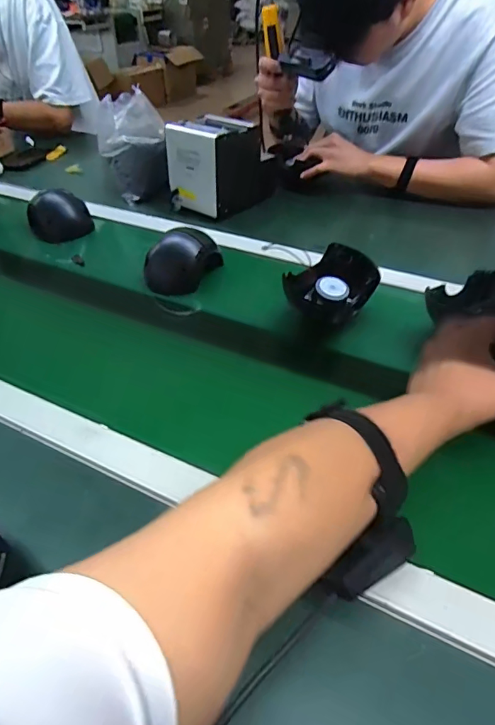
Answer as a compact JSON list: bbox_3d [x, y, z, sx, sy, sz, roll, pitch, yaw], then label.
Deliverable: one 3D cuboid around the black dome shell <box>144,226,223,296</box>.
[{"bbox_3d":[-0.101,-0.159,0.711,0.095,0.068,0.098,17,45,19],"label":"black dome shell"}]

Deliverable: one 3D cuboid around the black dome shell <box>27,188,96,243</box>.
[{"bbox_3d":[-0.351,-0.274,0.851,0.103,0.076,0.072,-22,45,-21],"label":"black dome shell"}]

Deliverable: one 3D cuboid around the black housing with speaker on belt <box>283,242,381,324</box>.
[{"bbox_3d":[0.115,-0.100,0.607,0.087,0.058,0.111,33,52,32],"label":"black housing with speaker on belt"}]

